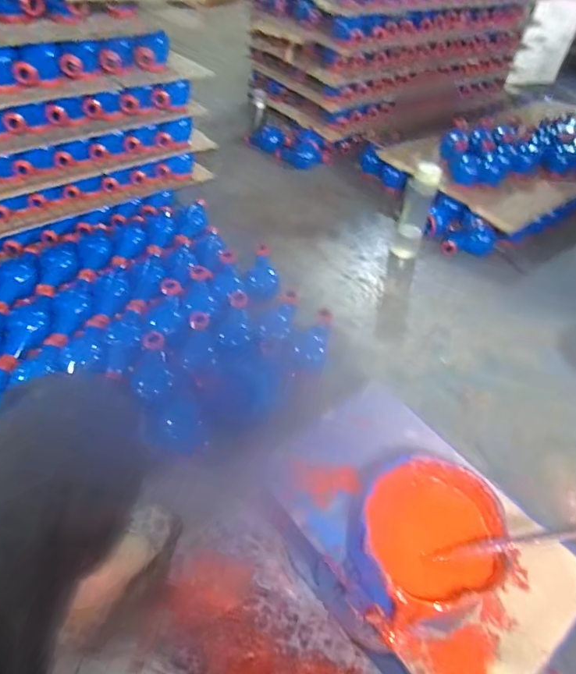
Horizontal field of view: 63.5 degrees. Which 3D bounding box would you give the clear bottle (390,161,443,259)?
[{"bbox_3d":[0.369,-0.364,1.351,0.089,0.259,0.097,14,45,12],"label":"clear bottle"}]

